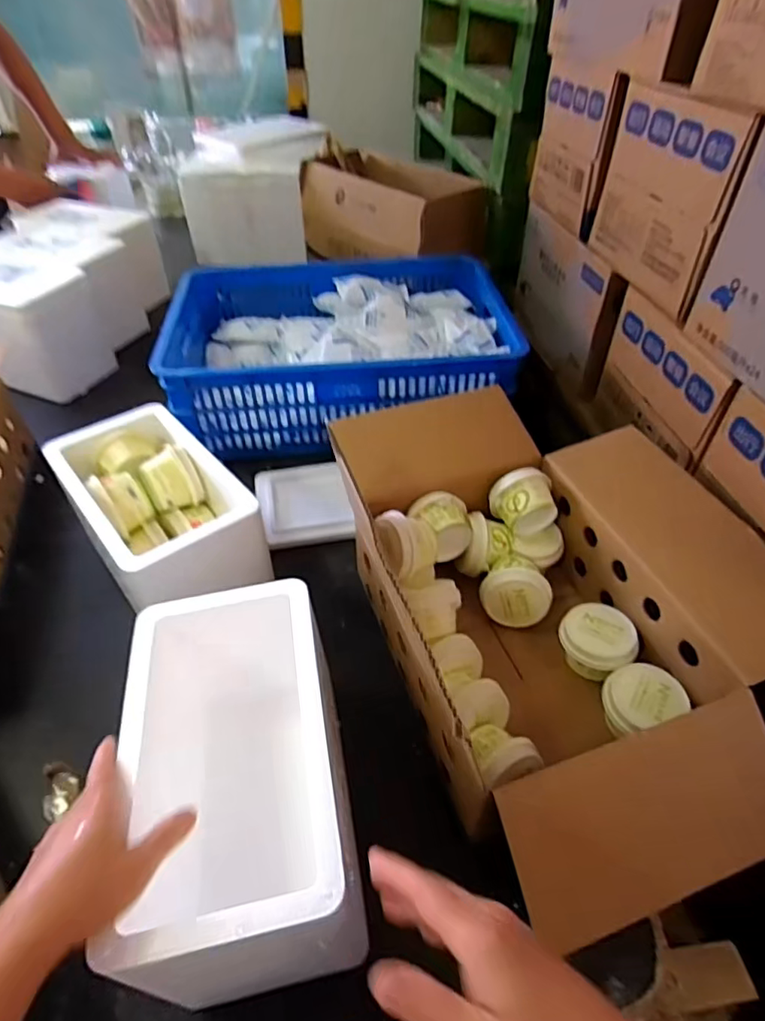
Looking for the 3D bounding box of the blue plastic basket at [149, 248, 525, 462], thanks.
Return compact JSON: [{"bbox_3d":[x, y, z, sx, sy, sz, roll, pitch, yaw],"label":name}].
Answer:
[{"bbox_3d":[-0.081,-0.322,1.097,0.592,0.170,0.433,-3,45,-3],"label":"blue plastic basket"}]

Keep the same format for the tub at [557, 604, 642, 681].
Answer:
[{"bbox_3d":[0.258,0.157,0.679,0.075,0.053,0.081,0,45,0],"label":"tub"}]

